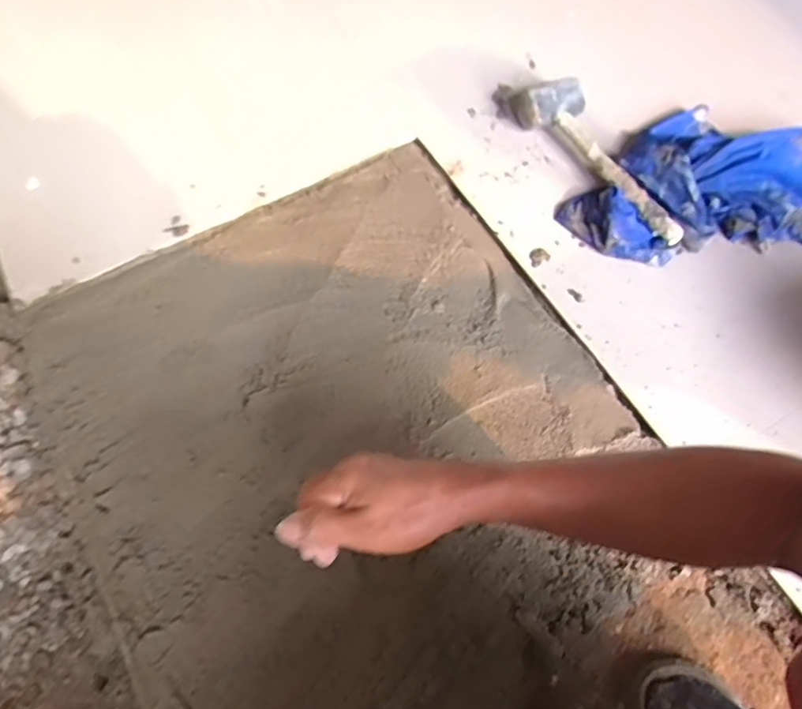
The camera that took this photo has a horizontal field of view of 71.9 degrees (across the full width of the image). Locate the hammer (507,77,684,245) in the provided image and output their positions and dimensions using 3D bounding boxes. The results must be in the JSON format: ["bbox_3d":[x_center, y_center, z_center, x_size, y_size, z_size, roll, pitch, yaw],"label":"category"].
[{"bbox_3d":[0.279,-0.294,0.787,0.080,0.066,0.351,-35,69,-14],"label":"hammer"}]

